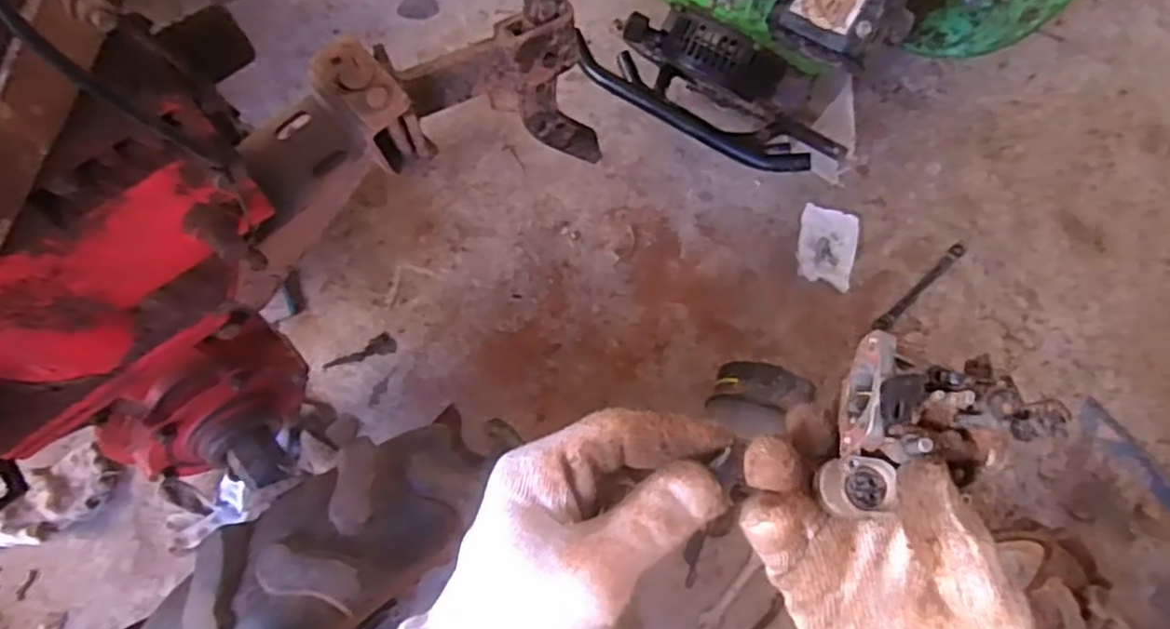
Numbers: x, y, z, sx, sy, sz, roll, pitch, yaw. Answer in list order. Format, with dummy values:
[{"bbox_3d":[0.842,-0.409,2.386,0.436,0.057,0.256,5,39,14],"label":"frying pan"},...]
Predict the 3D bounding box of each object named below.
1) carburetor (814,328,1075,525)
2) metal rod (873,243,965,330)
[{"bbox_3d":[0.139,0.041,0.279,0.070,0.042,0.065,2,67,-1],"label":"carburetor"},{"bbox_3d":[0.471,-0.036,0.990,0.184,0.025,0.020,-40,74,-16],"label":"metal rod"}]

